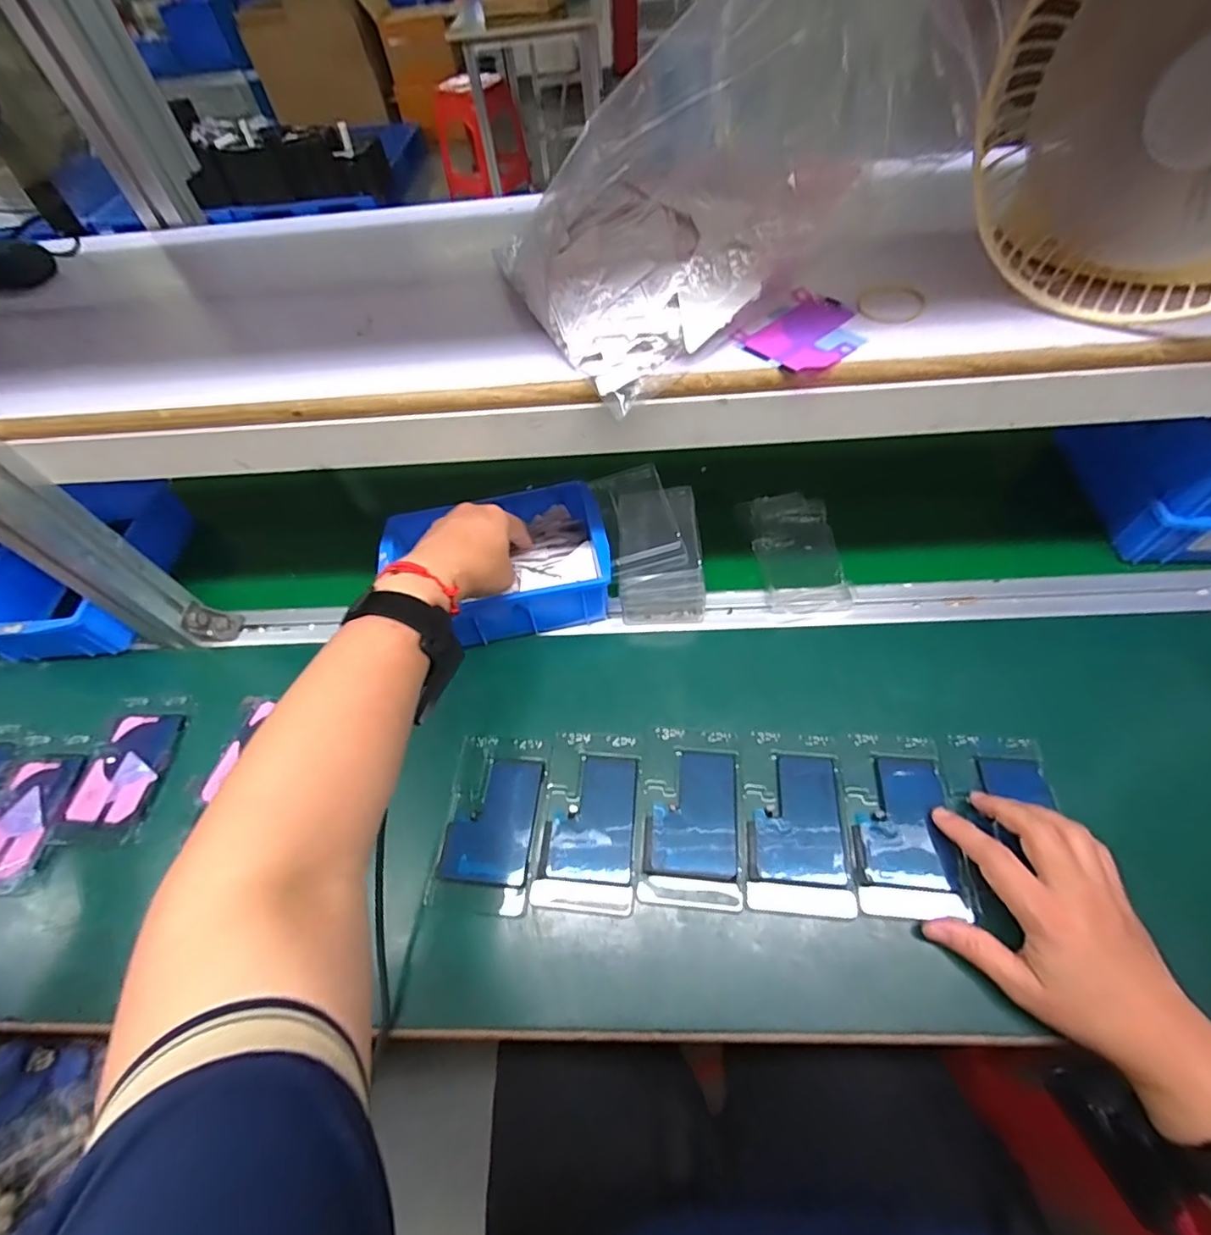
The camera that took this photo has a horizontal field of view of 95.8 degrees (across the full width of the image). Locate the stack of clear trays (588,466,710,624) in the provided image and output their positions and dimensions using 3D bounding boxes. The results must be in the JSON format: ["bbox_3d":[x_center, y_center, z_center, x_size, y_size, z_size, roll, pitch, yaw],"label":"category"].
[{"bbox_3d":[0.046,-0.072,0.524,0.093,0.058,0.148,-8,56,-1],"label":"stack of clear trays"}]

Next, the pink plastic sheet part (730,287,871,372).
[{"bbox_3d":[0.131,-0.185,0.355,0.081,0.005,0.064,-39,61,-19],"label":"pink plastic sheet part"}]

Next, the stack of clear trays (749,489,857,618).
[{"bbox_3d":[0.186,-0.063,0.530,0.079,0.031,0.129,-4,56,2],"label":"stack of clear trays"}]

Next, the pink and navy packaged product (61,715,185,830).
[{"bbox_3d":[-0.406,0.127,0.461,0.064,0.007,0.095,1,56,6],"label":"pink and navy packaged product"}]

